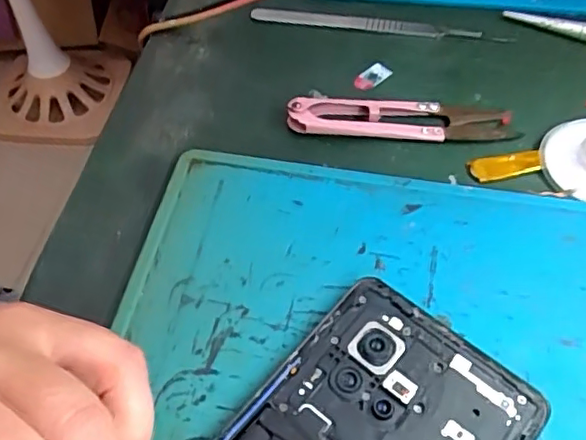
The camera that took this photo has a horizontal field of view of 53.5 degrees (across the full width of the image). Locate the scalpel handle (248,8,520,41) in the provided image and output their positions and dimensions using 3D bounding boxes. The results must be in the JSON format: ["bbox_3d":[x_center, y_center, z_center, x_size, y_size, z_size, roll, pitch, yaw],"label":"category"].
[{"bbox_3d":[0.043,-0.103,0.304,0.132,0.004,0.011,10,55,8],"label":"scalpel handle"}]

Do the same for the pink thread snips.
[{"bbox_3d":[0.049,-0.047,0.260,0.100,0.012,0.021,3,54,3],"label":"pink thread snips"}]

